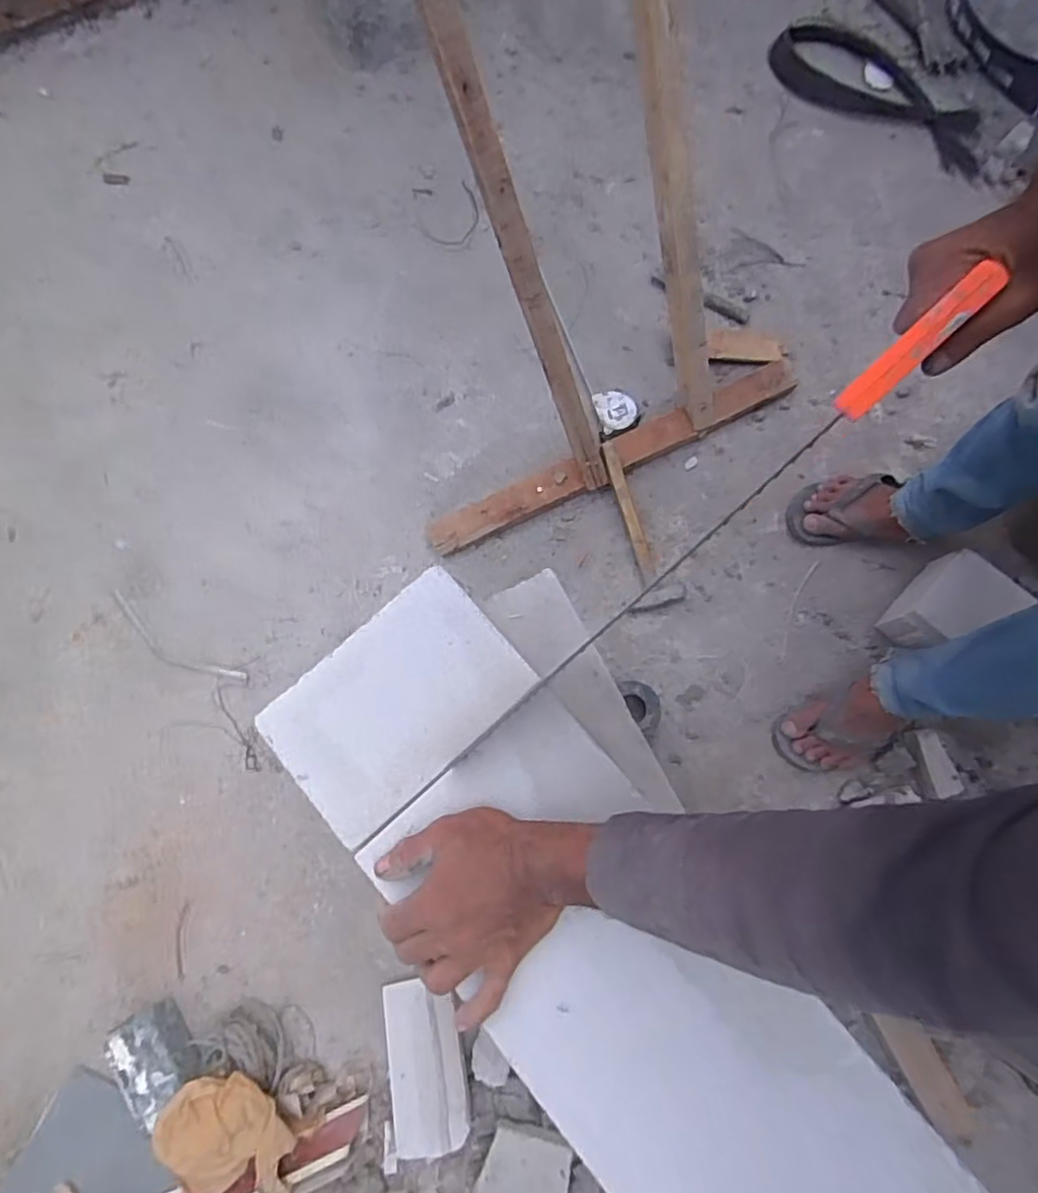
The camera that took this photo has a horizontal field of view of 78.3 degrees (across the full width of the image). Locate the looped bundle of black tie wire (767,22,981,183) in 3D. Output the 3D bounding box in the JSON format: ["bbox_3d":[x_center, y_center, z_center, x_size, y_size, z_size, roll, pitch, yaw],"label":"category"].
[{"bbox_3d":[0.699,-0.968,1.221,0.453,0.024,0.191,36,80,9],"label":"looped bundle of black tie wire"}]

